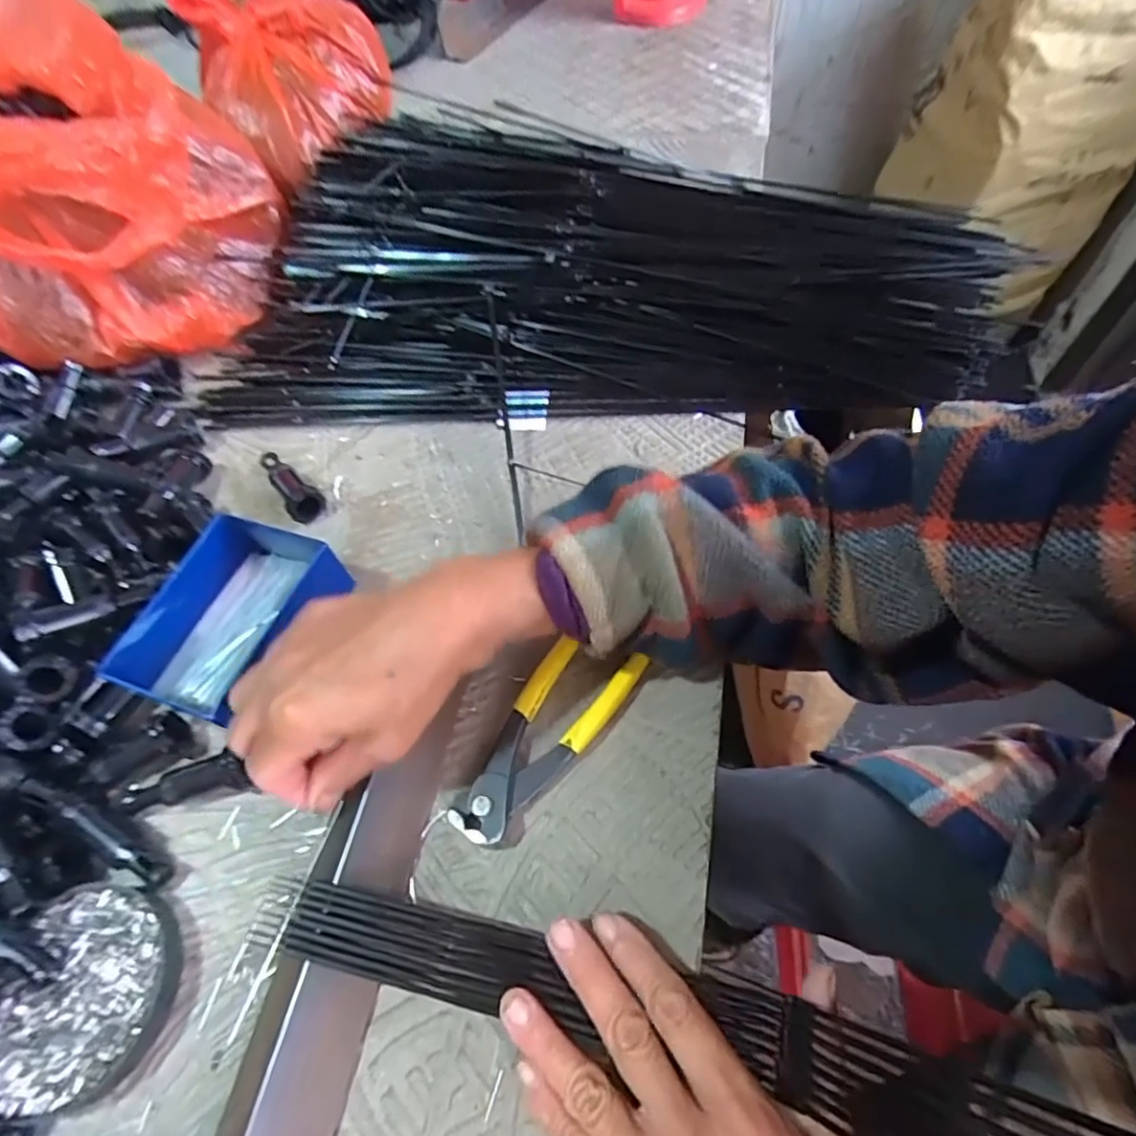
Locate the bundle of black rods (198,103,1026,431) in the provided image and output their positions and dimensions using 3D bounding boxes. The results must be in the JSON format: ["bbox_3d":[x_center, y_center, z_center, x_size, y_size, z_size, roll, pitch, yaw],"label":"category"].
[{"bbox_3d":[0.029,-0.233,0.478,0.570,0.081,0.288,3,60,7],"label":"bundle of black rods"}]

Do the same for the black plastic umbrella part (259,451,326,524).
[{"bbox_3d":[-0.191,-0.060,0.417,0.022,0.029,0.071,-37,63,-16],"label":"black plastic umbrella part"}]

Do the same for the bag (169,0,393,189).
[{"bbox_3d":[-0.238,-0.448,0.552,0.171,0.083,0.177,-28,61,-11],"label":"bag"}]

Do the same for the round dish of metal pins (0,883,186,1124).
[{"bbox_3d":[-0.212,0.189,0.272,0.071,0.012,0.081,10,61,11],"label":"round dish of metal pins"}]

